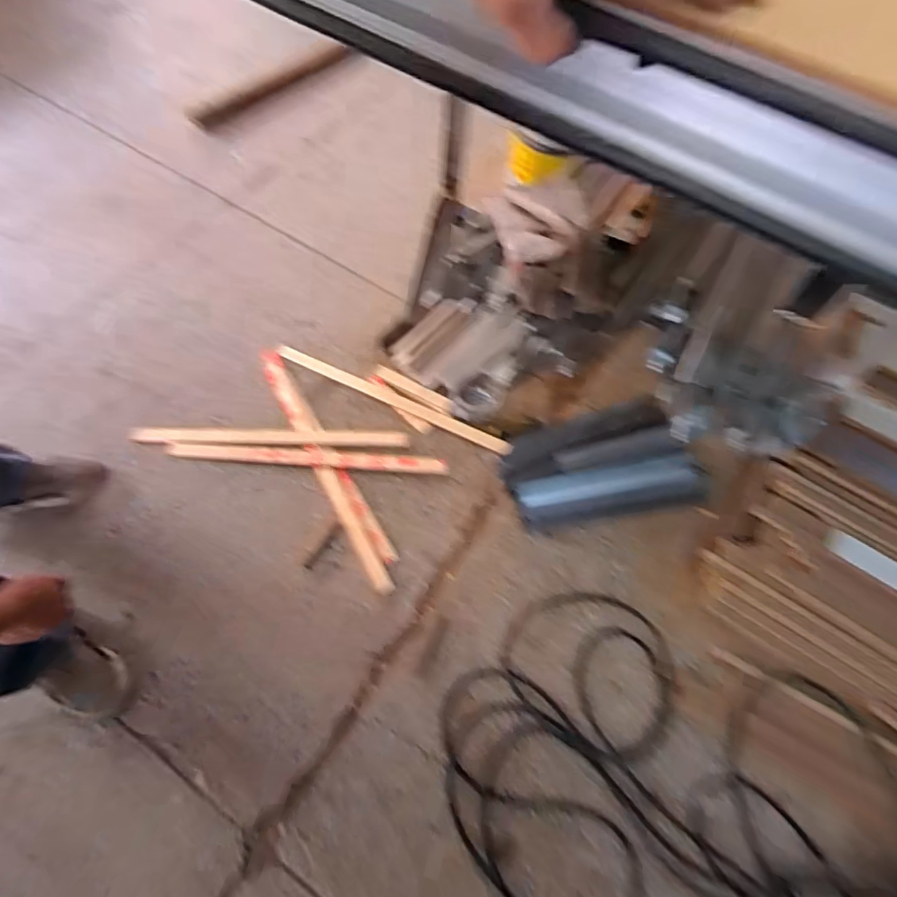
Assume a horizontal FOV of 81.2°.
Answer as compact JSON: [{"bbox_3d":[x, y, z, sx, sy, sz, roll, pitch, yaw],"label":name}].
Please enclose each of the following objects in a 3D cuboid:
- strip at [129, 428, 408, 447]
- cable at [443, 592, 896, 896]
[{"bbox_3d":[-0.425,-0.029,1.244,0.641,0.017,0.038,1,63,-2],"label":"strip"},{"bbox_3d":[0.426,0.700,0.949,0.923,0.048,0.749,14,63,5],"label":"cable"}]

